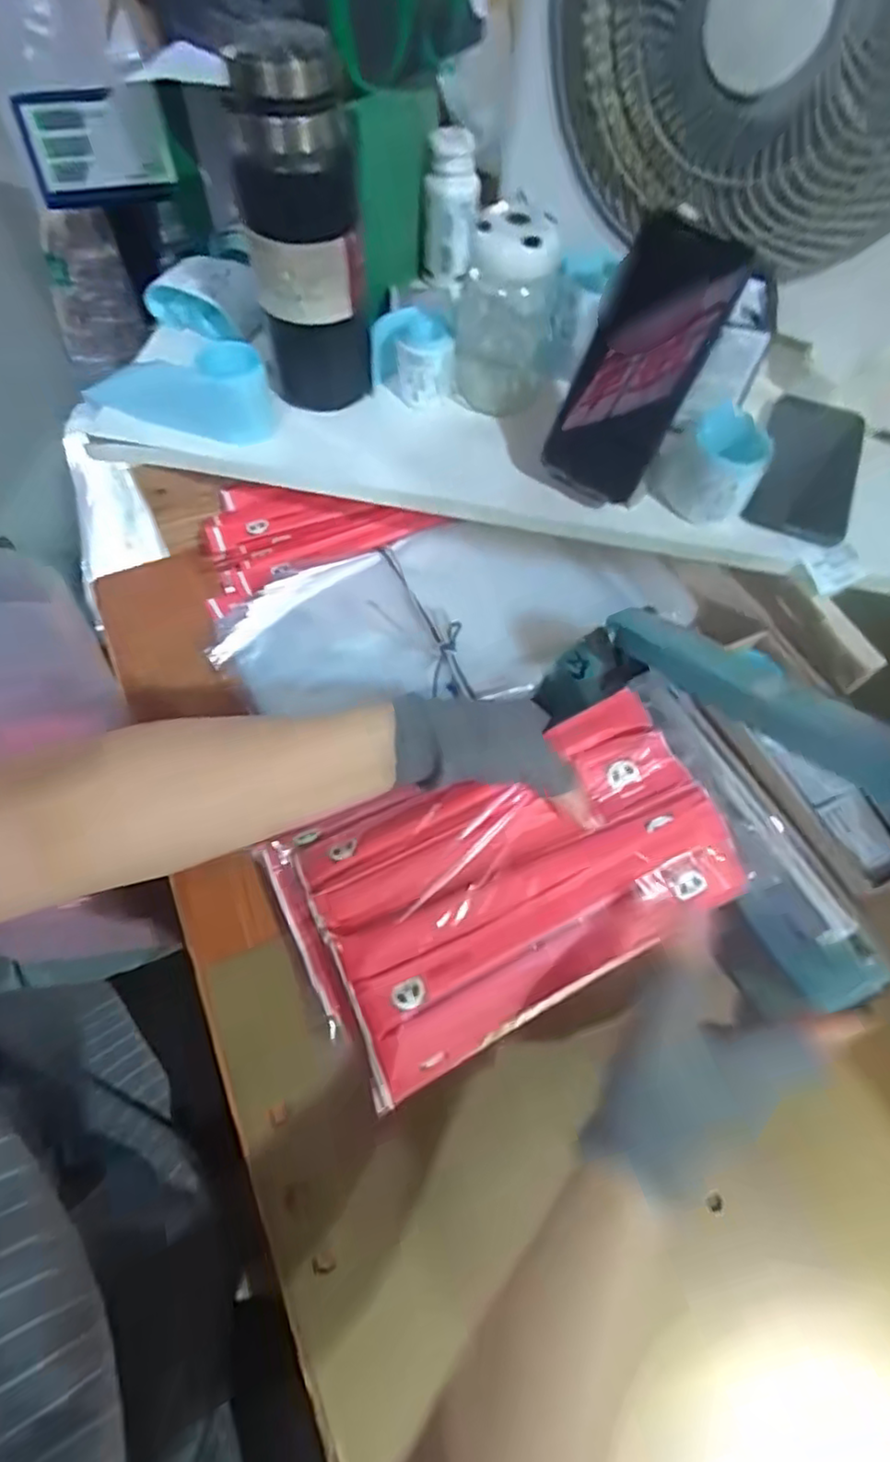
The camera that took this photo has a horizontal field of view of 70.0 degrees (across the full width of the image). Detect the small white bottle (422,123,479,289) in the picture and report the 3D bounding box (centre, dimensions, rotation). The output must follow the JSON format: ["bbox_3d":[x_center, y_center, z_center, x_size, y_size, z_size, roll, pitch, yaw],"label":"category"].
[{"bbox_3d":[0.003,-0.473,0.583,0.046,0.111,0.050,7,63,0],"label":"small white bottle"}]

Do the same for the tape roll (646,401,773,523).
[{"bbox_3d":[0.204,-0.207,0.491,0.075,0.052,0.076,1,63,-2],"label":"tape roll"}]

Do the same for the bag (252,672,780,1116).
[{"bbox_3d":[0.045,0.086,0.384,0.277,0.034,0.153,-25,70,-2],"label":"bag"}]

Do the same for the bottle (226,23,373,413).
[{"bbox_3d":[-0.101,-0.344,0.461,0.080,0.211,0.064,-11,64,-8],"label":"bottle"}]

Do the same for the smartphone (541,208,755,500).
[{"bbox_3d":[0.132,-0.248,0.442,0.075,0.165,0.015,25,46,2],"label":"smartphone"}]

